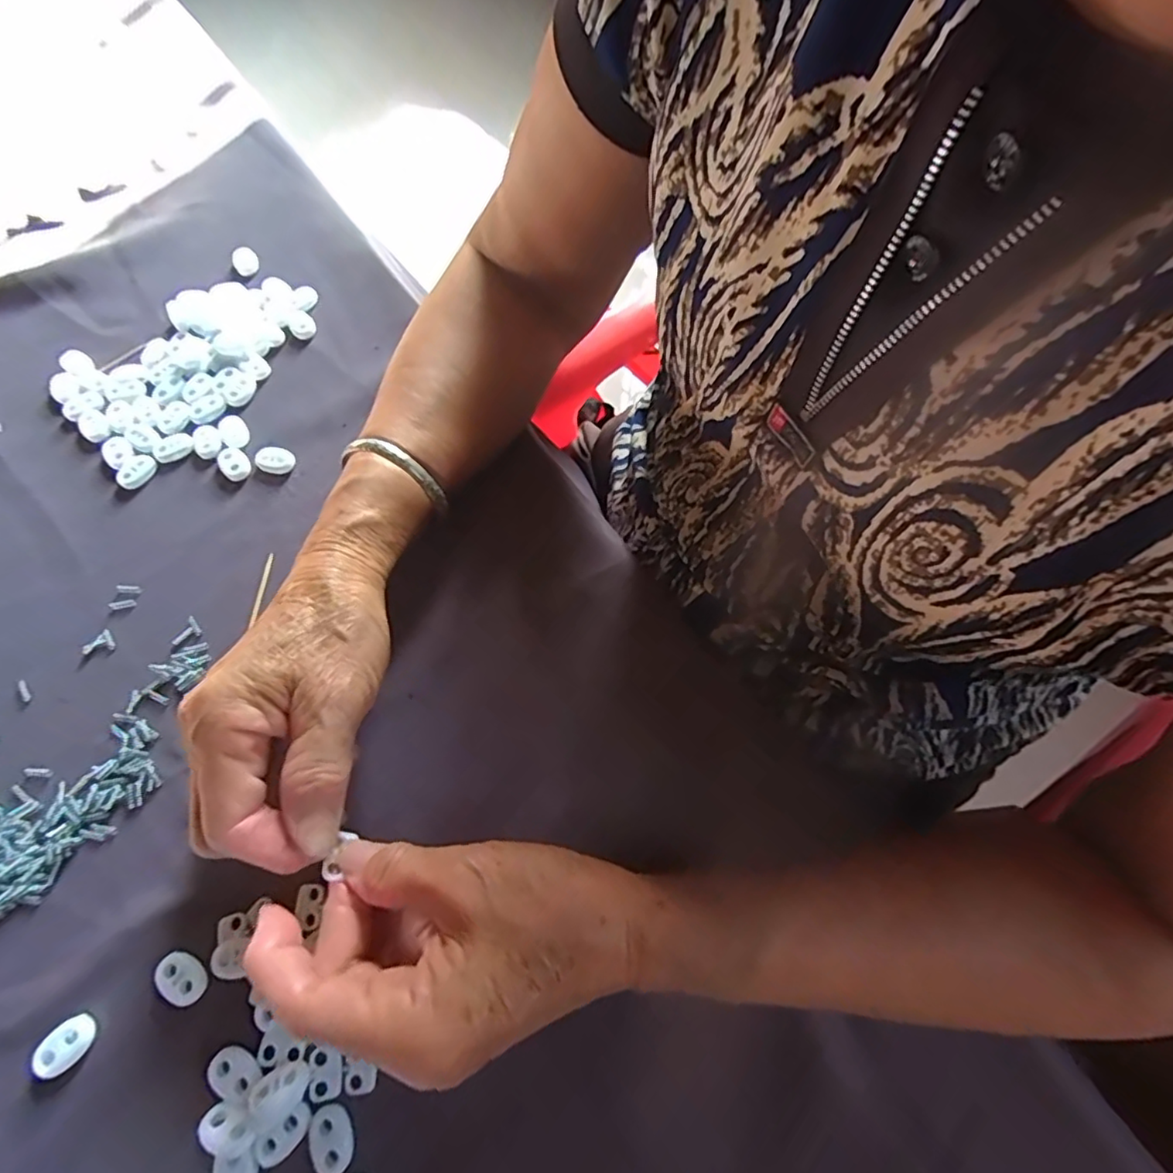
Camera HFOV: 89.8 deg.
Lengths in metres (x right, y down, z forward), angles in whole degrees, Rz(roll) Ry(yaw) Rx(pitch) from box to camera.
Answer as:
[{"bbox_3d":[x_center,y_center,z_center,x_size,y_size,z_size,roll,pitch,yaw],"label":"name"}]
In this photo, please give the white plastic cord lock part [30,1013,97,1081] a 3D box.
[{"bbox_3d":[-0.215,0.189,0.242,0.015,0.004,0.023,36,71,14],"label":"white plastic cord lock part"}]

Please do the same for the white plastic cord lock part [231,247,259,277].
[{"bbox_3d":[-0.240,-0.229,0.415,0.017,0.008,0.020,-31,71,-13],"label":"white plastic cord lock part"}]

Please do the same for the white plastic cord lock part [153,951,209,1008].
[{"bbox_3d":[-0.174,0.167,0.250,0.022,0.004,0.017,30,70,12],"label":"white plastic cord lock part"}]

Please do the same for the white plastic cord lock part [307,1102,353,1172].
[{"bbox_3d":[-0.101,0.217,0.231,0.016,0.004,0.023,-20,69,-9],"label":"white plastic cord lock part"}]

